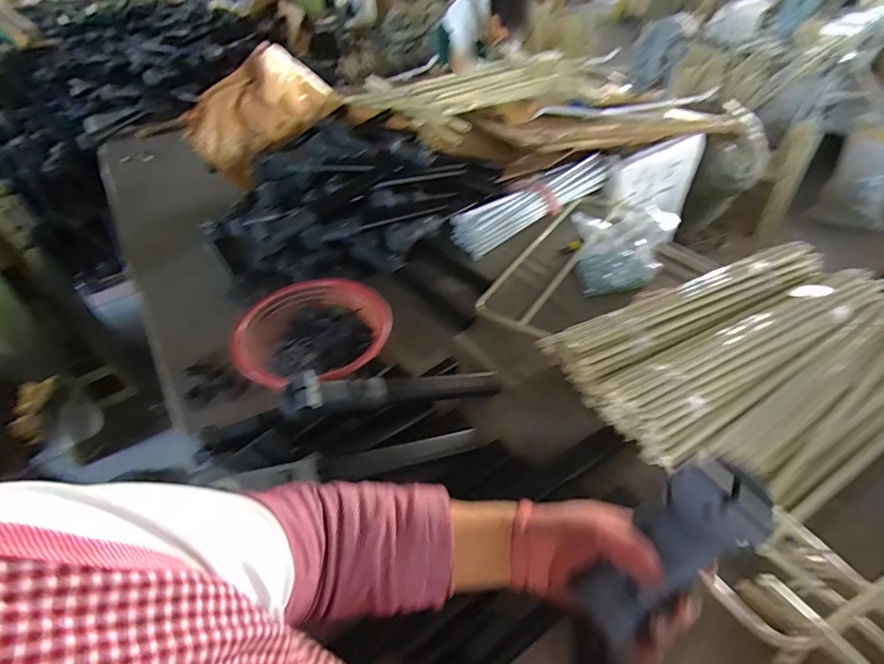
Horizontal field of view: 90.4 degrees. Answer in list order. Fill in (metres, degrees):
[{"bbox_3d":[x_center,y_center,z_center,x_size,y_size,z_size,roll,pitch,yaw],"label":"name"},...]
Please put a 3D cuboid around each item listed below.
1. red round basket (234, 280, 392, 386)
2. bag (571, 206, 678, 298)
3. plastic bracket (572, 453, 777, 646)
[{"bbox_3d":[-0.257,0.007,0.932,0.298,0.101,0.275,-2,44,2],"label":"red round basket"},{"bbox_3d":[0.454,-0.235,1.113,0.211,0.112,0.280,0,44,3],"label":"bag"},{"bbox_3d":[0.168,0.162,0.327,0.155,0.028,0.063,-48,52,5],"label":"plastic bracket"}]

